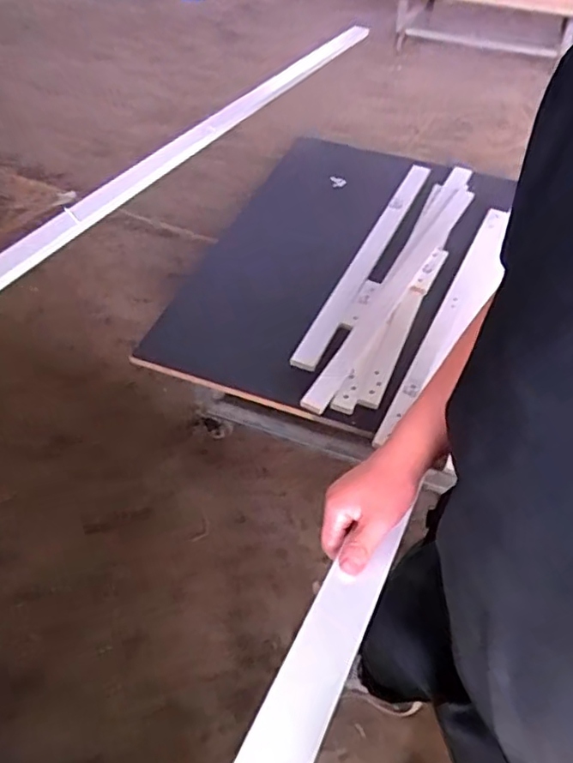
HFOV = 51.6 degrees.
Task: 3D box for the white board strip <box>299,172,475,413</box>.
[{"bbox_3d":[0.336,-0.335,1.676,0.078,0.034,1.139,23,52,18],"label":"white board strip"}]

